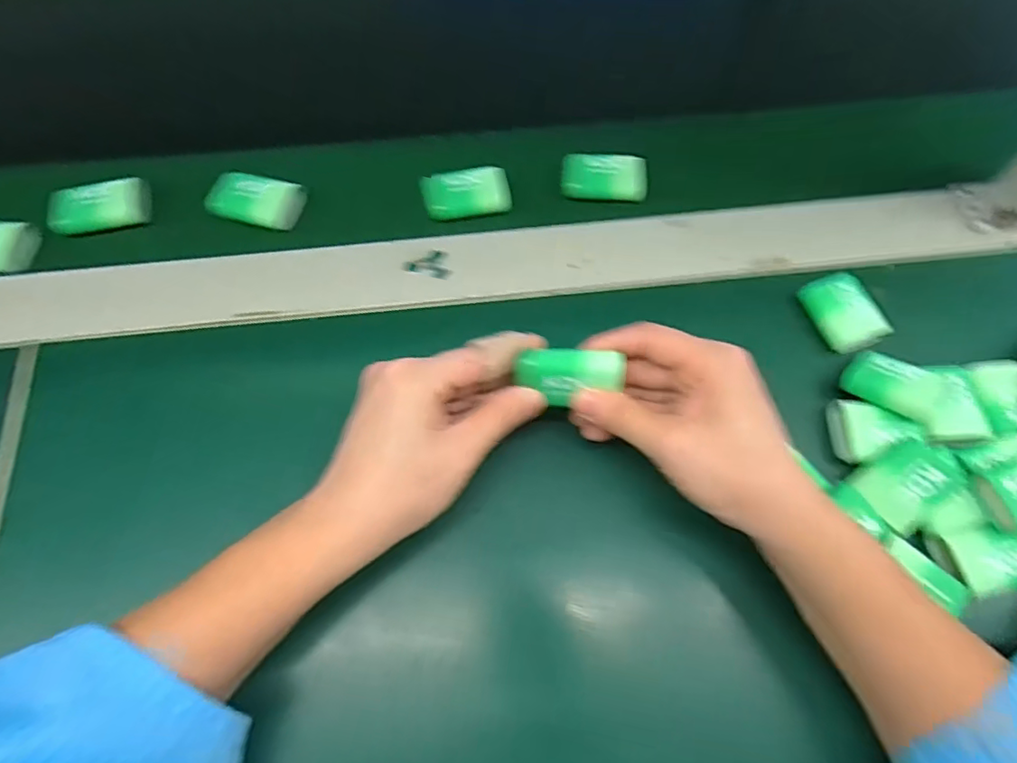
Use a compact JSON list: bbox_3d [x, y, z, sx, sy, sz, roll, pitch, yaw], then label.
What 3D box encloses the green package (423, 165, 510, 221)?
[{"bbox_3d":[-0.029,-0.130,0.390,0.058,0.013,0.033,-10,67,-8],"label":"green package"}]

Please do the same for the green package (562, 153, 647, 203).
[{"bbox_3d":[0.068,-0.143,0.397,0.058,0.015,0.030,6,66,-1],"label":"green package"}]

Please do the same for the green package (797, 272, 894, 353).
[{"bbox_3d":[0.208,-0.043,0.354,0.035,0.014,0.049,-18,69,-11],"label":"green package"}]

